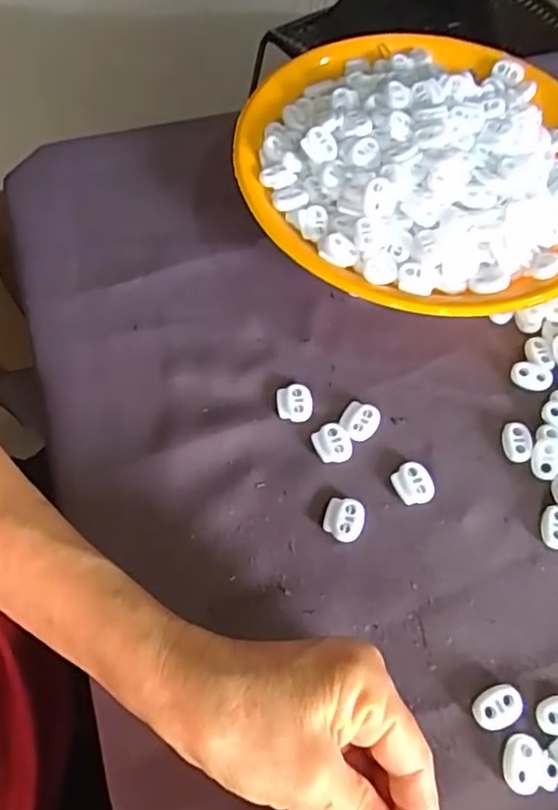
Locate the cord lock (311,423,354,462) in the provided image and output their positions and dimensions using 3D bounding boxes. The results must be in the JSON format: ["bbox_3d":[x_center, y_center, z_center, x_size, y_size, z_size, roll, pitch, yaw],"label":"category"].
[{"bbox_3d":[0.029,0.021,0.330,0.021,0.006,0.020,-6,63,-6],"label":"cord lock"}]

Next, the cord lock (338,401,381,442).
[{"bbox_3d":[0.045,0.009,0.338,0.020,0.007,0.021,28,64,11],"label":"cord lock"}]

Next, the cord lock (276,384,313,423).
[{"bbox_3d":[0.009,-0.001,0.340,0.020,0.005,0.021,1,62,-3],"label":"cord lock"}]

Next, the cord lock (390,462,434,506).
[{"bbox_3d":[0.070,0.042,0.322,0.019,0.007,0.021,-24,66,-15],"label":"cord lock"}]

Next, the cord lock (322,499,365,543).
[{"bbox_3d":[0.033,0.058,0.311,0.020,0.006,0.021,12,62,3],"label":"cord lock"}]

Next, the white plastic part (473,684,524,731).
[{"bbox_3d":[0.097,0.135,0.274,0.022,0.005,0.015,-18,65,-12],"label":"white plastic part"}]

